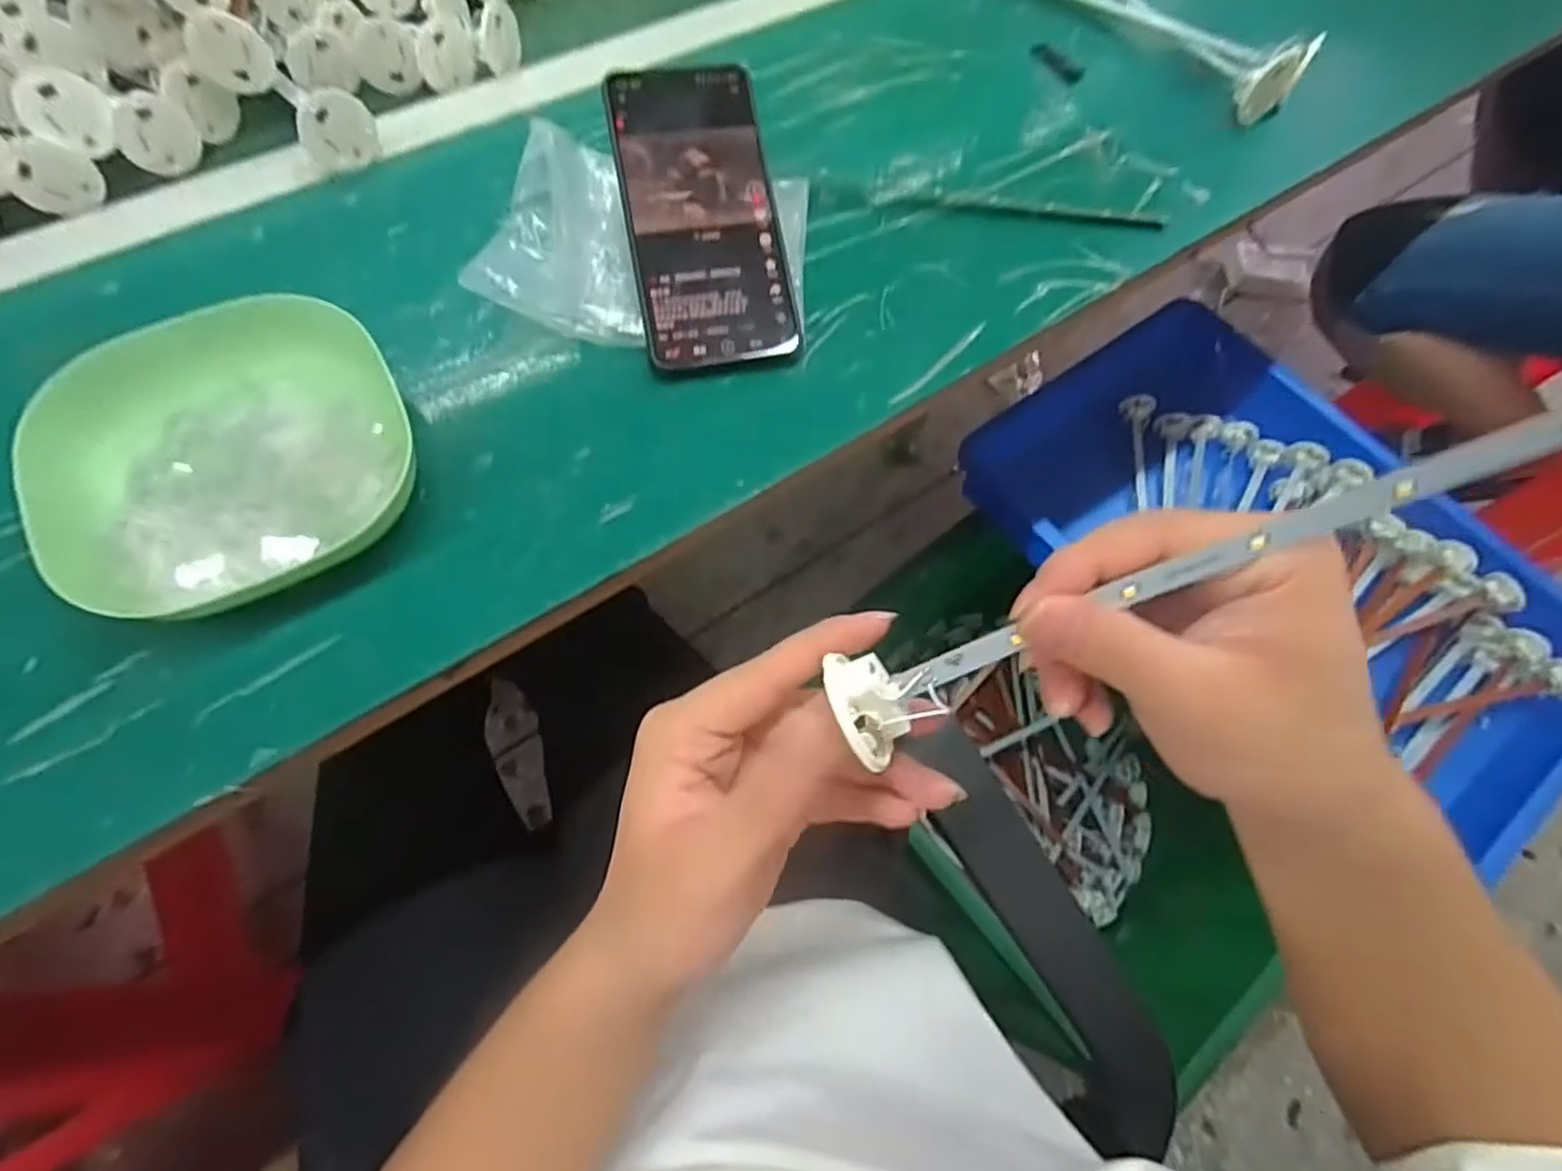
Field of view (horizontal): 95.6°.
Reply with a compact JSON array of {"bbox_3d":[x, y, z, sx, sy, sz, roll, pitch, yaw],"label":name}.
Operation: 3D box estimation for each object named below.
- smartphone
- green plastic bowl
[{"bbox_3d":[-0.041,-0.191,0.364,0.075,0.011,0.164,-9,82,-8],"label":"smartphone"},{"bbox_3d":[-0.238,-0.061,0.308,0.137,0.034,0.162,-23,67,-12],"label":"green plastic bowl"}]

